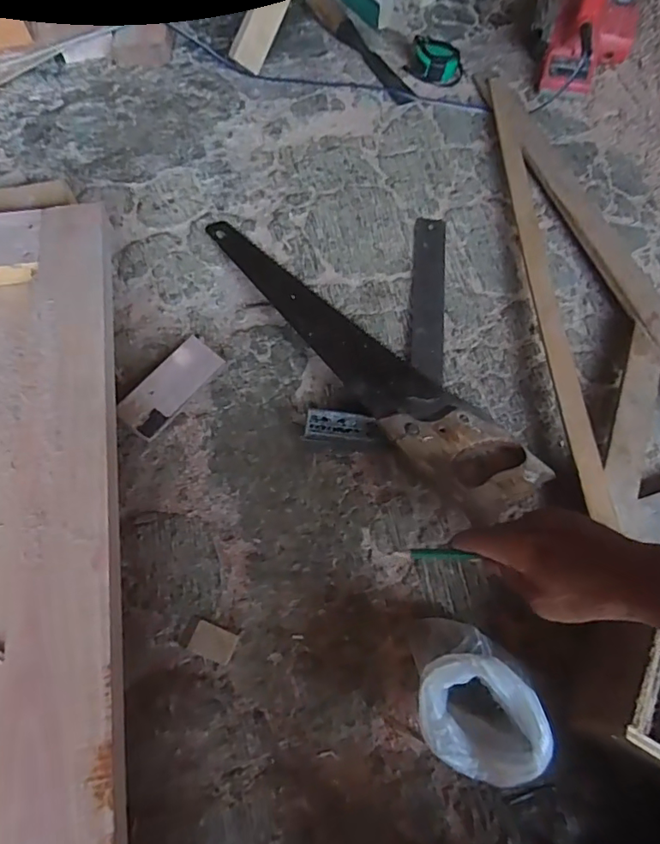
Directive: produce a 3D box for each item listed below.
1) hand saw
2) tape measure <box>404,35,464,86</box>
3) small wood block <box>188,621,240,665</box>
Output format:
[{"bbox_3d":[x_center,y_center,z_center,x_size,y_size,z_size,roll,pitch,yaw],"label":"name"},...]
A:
[{"bbox_3d":[0.021,-0.076,0.609,0.501,0.044,0.111,40,71,14],"label":"hand saw"},{"bbox_3d":[0.168,-0.575,0.835,0.092,0.043,0.053,19,67,6],"label":"tape measure"},{"bbox_3d":[-0.111,0.211,0.498,0.041,0.008,0.028,21,67,7],"label":"small wood block"}]

